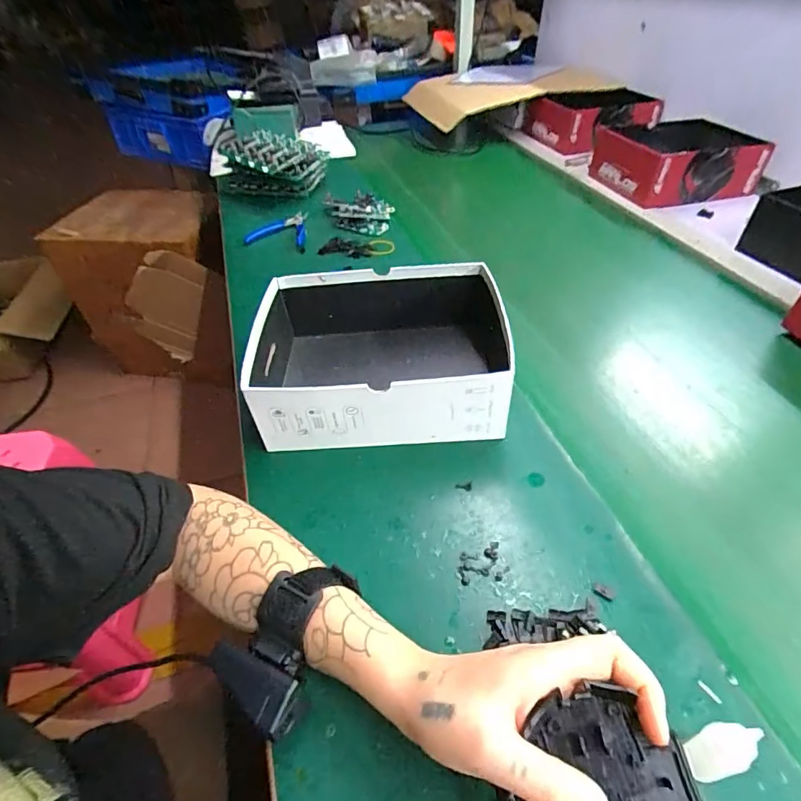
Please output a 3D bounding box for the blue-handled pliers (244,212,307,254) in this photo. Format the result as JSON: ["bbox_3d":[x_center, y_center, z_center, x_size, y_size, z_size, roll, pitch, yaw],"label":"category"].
[{"bbox_3d":[-0.215,-0.287,0.814,0.104,0.027,0.112,-5,44,-2],"label":"blue-handled pliers"}]

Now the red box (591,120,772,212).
[{"bbox_3d":[0.522,-0.456,0.909,0.247,0.097,0.209,-12,45,-9],"label":"red box"}]

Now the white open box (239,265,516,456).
[{"bbox_3d":[-0.019,-0.050,0.502,0.262,0.091,0.192,-2,44,1],"label":"white open box"}]

